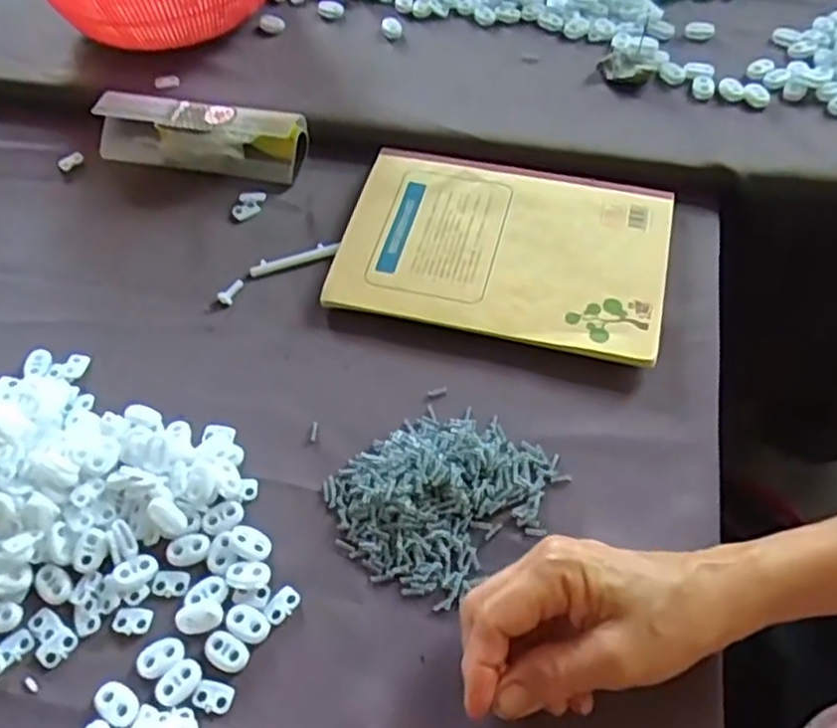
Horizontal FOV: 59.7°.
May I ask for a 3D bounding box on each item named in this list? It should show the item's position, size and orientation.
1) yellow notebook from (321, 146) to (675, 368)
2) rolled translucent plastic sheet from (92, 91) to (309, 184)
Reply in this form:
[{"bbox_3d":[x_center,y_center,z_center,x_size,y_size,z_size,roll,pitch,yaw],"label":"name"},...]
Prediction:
[{"bbox_3d":[0.054,-0.077,0.476,0.205,0.012,0.142,11,58,11],"label":"yellow notebook"},{"bbox_3d":[-0.161,-0.170,0.537,0.154,0.039,0.045,9,58,11],"label":"rolled translucent plastic sheet"}]

